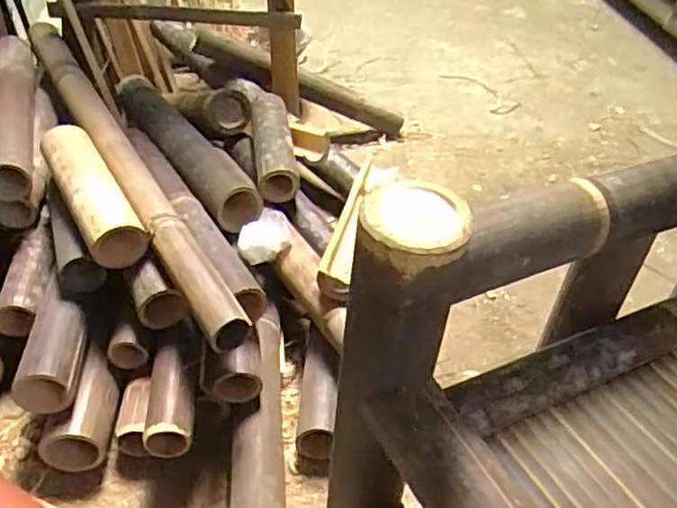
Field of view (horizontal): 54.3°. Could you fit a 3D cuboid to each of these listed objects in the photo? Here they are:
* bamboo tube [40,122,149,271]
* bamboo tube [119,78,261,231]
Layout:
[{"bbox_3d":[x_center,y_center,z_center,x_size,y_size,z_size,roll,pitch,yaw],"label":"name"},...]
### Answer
[{"bbox_3d":[-0.336,-0.092,0.893,0.075,0.065,0.254,-20,58,-28],"label":"bamboo tube"},{"bbox_3d":[-0.272,-0.189,1.131,0.091,0.072,0.507,-22,47,-30],"label":"bamboo tube"}]

